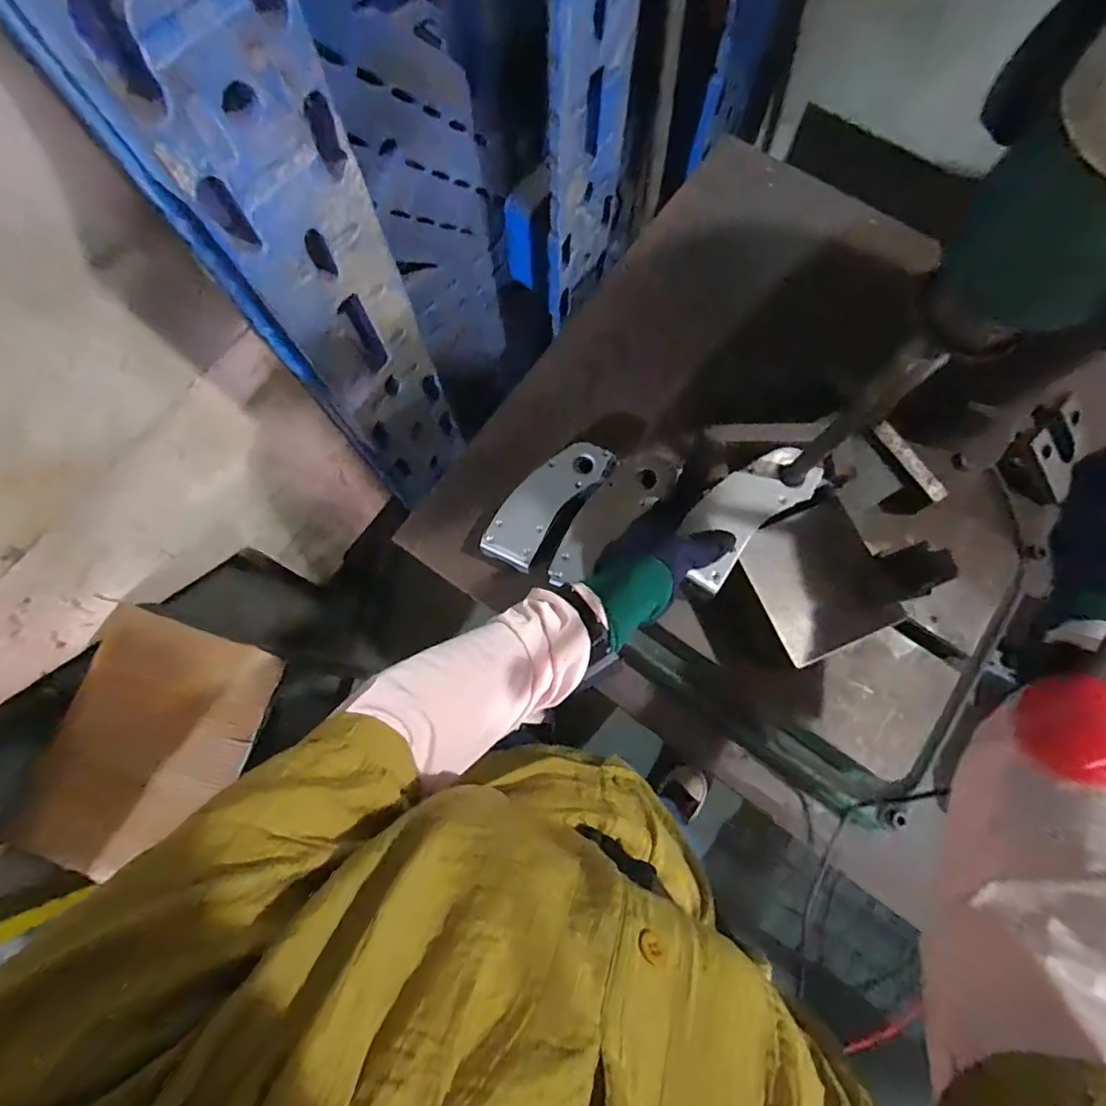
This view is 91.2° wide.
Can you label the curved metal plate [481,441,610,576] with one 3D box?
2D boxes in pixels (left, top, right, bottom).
[{"bbox_3d":[-0.008,-0.063,0.636,0.068,0.017,0.183,37,80,10],"label":"curved metal plate"}]

